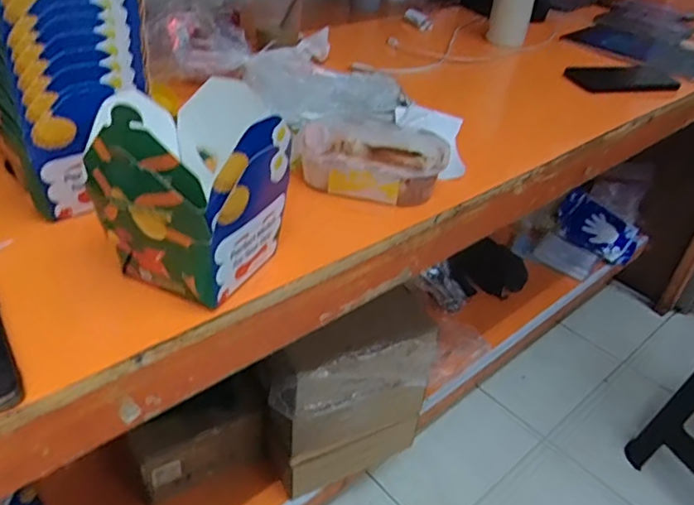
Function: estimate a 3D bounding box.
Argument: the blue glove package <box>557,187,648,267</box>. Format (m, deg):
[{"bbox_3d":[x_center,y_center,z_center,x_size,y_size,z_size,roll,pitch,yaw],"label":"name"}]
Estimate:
[{"bbox_3d":[0.735,-0.065,1.672,0.266,0.151,0.057,31,0,-1],"label":"blue glove package"}]

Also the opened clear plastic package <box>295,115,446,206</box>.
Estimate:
[{"bbox_3d":[0.025,-0.097,0.602,0.152,0.042,0.107,17,37,15],"label":"opened clear plastic package"}]

